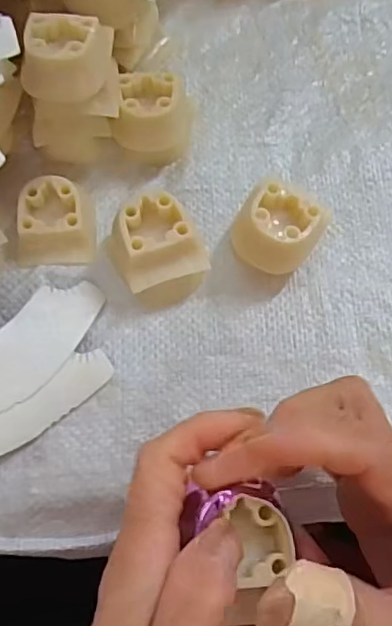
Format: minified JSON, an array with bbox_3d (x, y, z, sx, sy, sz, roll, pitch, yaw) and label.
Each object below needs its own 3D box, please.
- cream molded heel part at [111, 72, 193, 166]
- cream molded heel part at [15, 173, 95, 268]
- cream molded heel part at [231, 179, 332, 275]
[{"bbox_3d":[-0.022,-0.096,0.287,0.035,0.032,0.038,9,70,2],"label":"cream molded heel part"},{"bbox_3d":[-0.068,-0.044,0.277,0.035,0.017,0.039,4,70,0],"label":"cream molded heel part"},{"bbox_3d":[0.038,-0.037,0.269,0.035,0.034,0.037,35,73,11],"label":"cream molded heel part"}]

